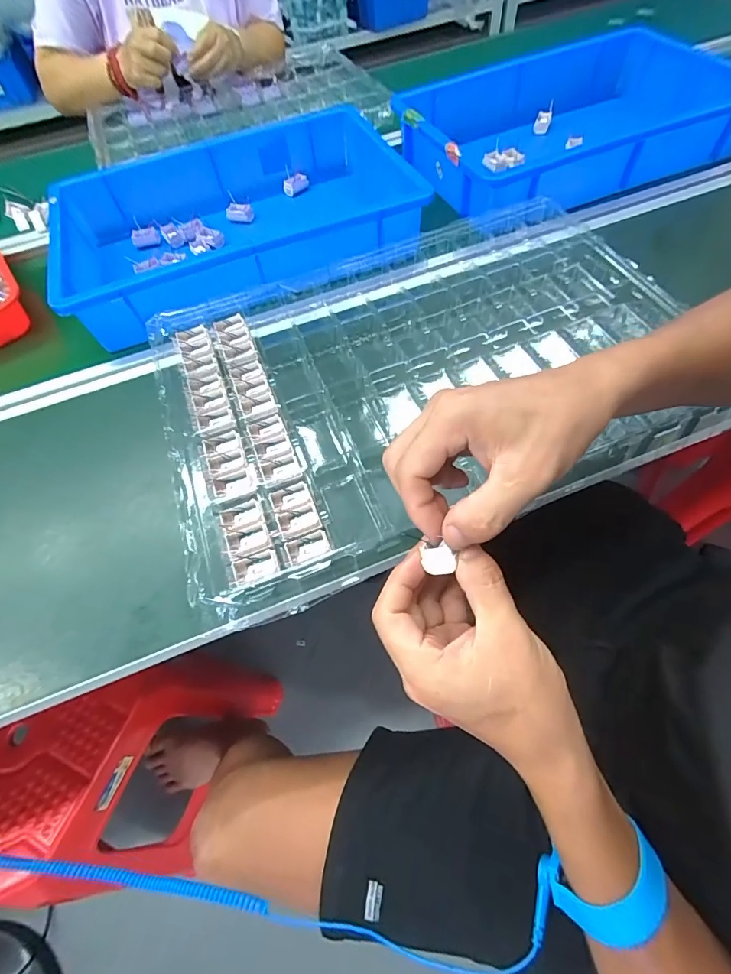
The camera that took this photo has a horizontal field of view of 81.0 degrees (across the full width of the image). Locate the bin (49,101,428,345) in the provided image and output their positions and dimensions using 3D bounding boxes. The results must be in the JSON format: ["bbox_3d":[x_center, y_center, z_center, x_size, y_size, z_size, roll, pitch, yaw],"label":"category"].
[{"bbox_3d":[-0.166,-0.348,0.567,0.421,0.095,0.294,-21,60,-7],"label":"bin"}]

